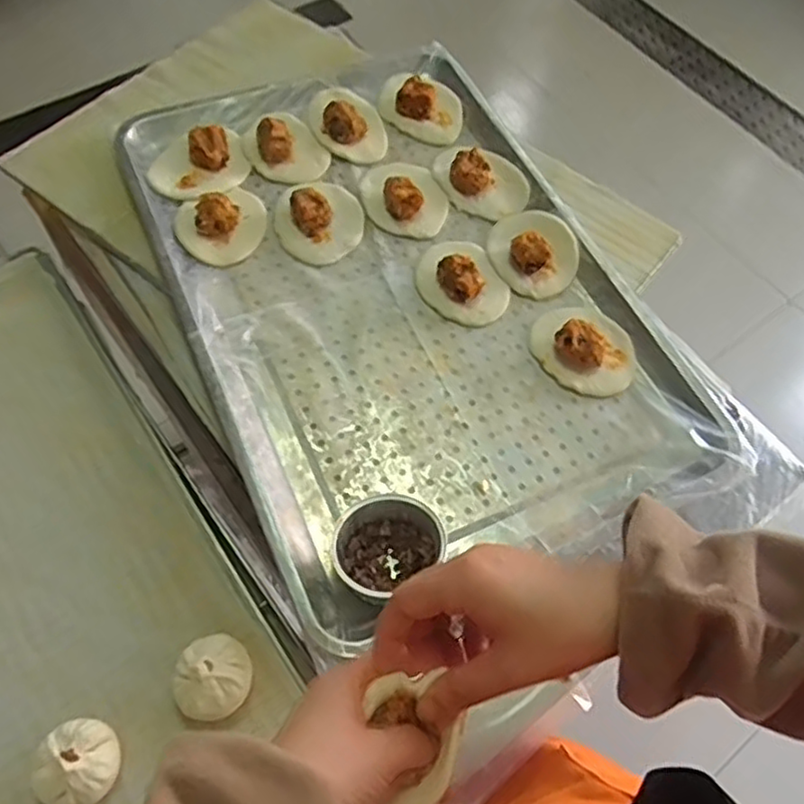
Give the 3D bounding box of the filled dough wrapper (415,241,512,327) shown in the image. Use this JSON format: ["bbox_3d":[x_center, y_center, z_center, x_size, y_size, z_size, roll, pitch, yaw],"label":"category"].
[{"bbox_3d":[0.058,-0.119,0.646,0.075,0.033,0.093,-31,68,-18],"label":"filled dough wrapper"}]

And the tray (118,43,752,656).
[{"bbox_3d":[0.003,-0.116,0.644,0.404,0.043,0.577,-22,65,-15],"label":"tray"}]

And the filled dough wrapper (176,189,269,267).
[{"bbox_3d":[-0.173,-0.177,0.656,0.090,0.036,0.077,-28,67,-17],"label":"filled dough wrapper"}]

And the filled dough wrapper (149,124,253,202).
[{"bbox_3d":[-0.208,-0.246,0.693,0.102,0.036,0.075,-22,66,-15],"label":"filled dough wrapper"}]

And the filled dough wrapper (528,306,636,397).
[{"bbox_3d":[0.169,-0.055,0.618,0.097,0.028,0.084,27,64,10],"label":"filled dough wrapper"}]

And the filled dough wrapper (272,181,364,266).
[{"bbox_3d":[-0.082,-0.188,0.671,0.088,0.033,0.100,4,62,-2],"label":"filled dough wrapper"}]

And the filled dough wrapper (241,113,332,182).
[{"bbox_3d":[-0.121,-0.268,0.706,0.077,0.032,0.077,2,62,-3],"label":"filled dough wrapper"}]

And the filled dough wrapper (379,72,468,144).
[{"bbox_3d":[0.021,-0.329,0.744,0.097,0.030,0.066,26,63,10],"label":"filled dough wrapper"}]

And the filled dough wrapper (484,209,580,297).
[{"bbox_3d":[0.130,-0.155,0.662,0.090,0.031,0.093,2,62,-3],"label":"filled dough wrapper"}]

